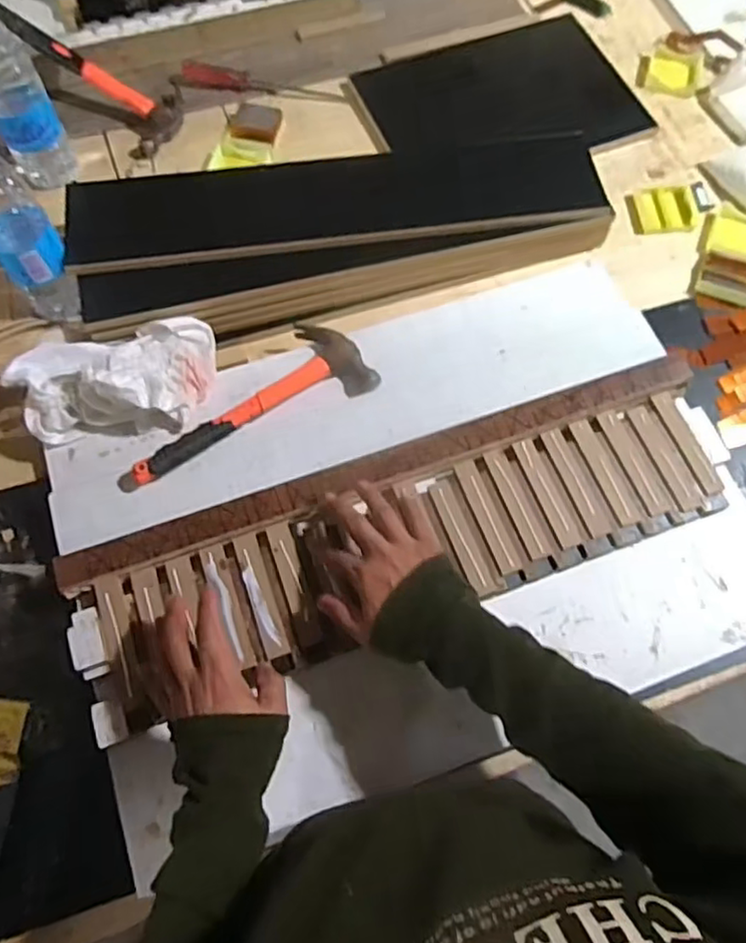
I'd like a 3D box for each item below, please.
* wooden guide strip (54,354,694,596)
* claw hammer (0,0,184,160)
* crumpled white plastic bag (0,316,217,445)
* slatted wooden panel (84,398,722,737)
[{"bbox_3d":[0.022,-0.005,0.616,0.615,0.027,0.033,-19,72,-8],"label":"wooden guide strip"},{"bbox_3d":[-0.359,-0.482,0.803,0.255,0.048,0.091,33,71,-13],"label":"claw hammer"},{"bbox_3d":[-0.254,-0.092,0.630,0.198,0.050,0.111,-12,71,-6],"label":"crumpled white plastic bag"},{"bbox_3d":[0.041,0.070,0.591,0.584,0.019,0.130,-17,71,-8],"label":"slatted wooden panel"}]

